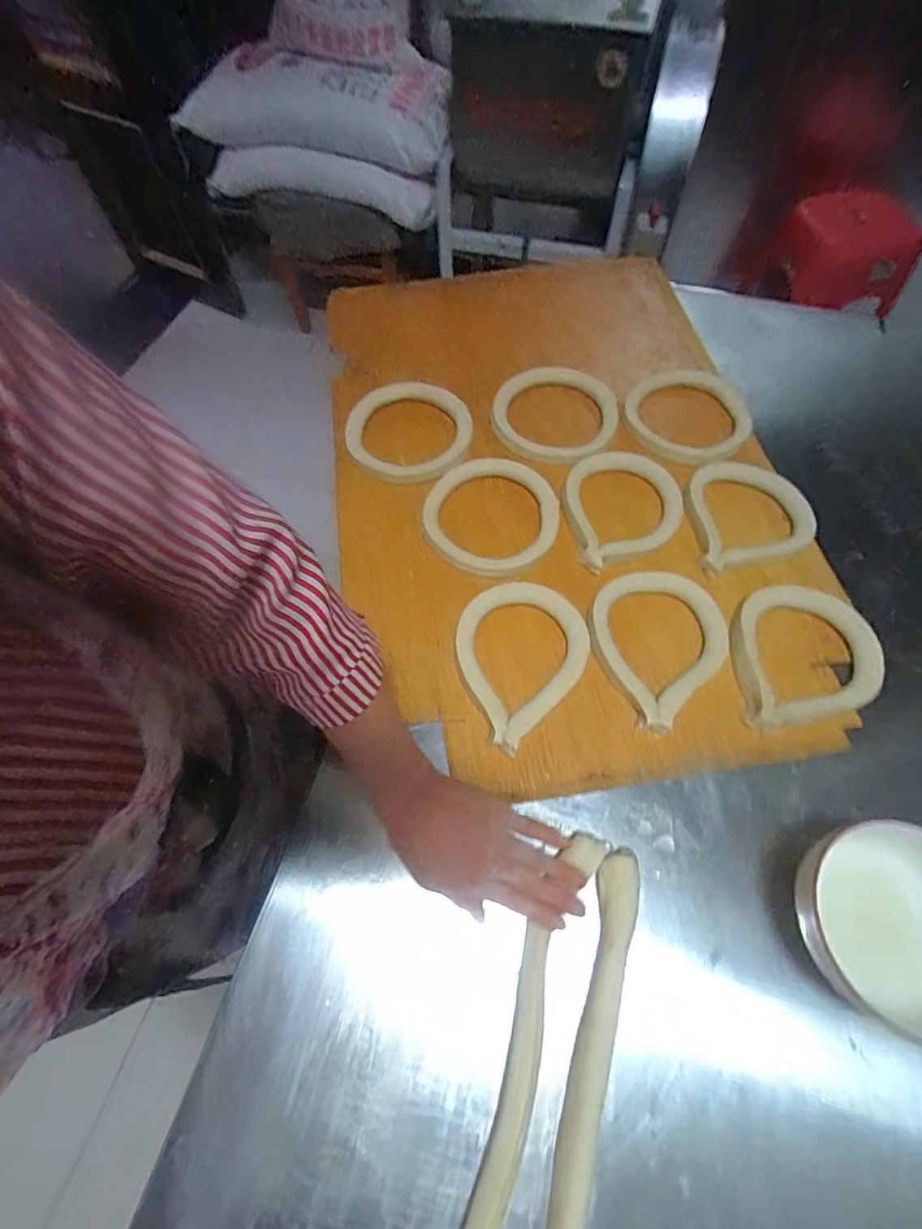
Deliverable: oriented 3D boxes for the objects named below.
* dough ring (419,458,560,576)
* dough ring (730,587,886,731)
[{"bbox_3d":[0.035,-0.115,0.577,0.149,0.026,0.141,-1,65,2],"label":"dough ring"},{"bbox_3d":[0.345,0.040,0.508,0.138,0.020,0.147,-1,65,2],"label":"dough ring"}]

